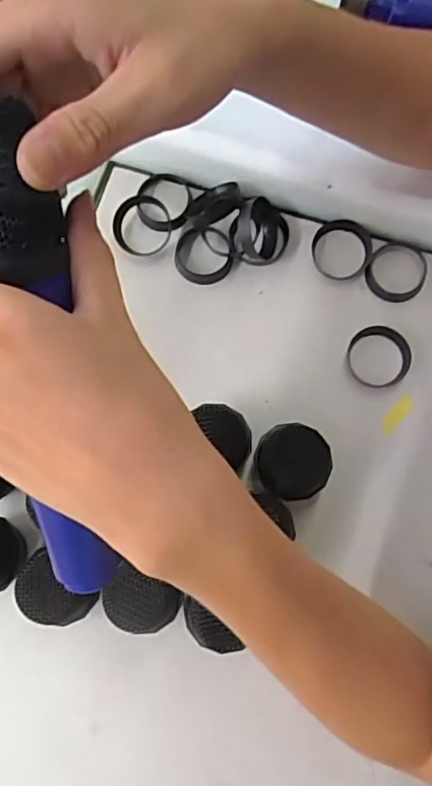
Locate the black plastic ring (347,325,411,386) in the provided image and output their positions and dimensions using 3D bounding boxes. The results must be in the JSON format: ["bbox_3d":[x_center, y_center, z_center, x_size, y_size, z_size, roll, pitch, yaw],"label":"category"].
[{"bbox_3d":[0.115,-0.027,0.412,0.044,0.005,0.045,0,78,2],"label":"black plastic ring"}]

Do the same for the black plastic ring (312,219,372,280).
[{"bbox_3d":[0.093,-0.106,0.428,0.043,0.011,0.042,0,78,2],"label":"black plastic ring"}]

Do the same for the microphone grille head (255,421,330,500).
[{"bbox_3d":[0.050,0.047,0.390,0.048,0.032,0.047,0,78,2],"label":"microphone grille head"}]

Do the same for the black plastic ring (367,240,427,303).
[{"bbox_3d":[0.132,-0.089,0.428,0.044,0.007,0.045,14,78,5],"label":"black plastic ring"}]

